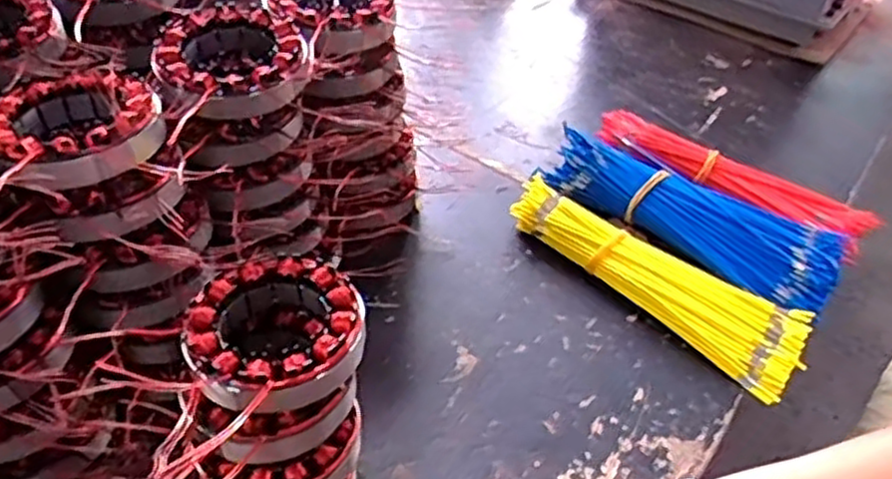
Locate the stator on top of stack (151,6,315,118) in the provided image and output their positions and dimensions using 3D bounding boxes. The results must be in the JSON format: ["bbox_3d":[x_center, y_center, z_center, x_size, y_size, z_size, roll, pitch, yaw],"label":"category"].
[{"bbox_3d":[-0.127,-0.107,0.440,0.088,0.027,0.084,-14,45,-22],"label":"stator on top of stack"}]

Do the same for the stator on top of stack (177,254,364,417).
[{"bbox_3d":[-0.088,0.045,0.370,0.087,0.025,0.089,-21,49,-28],"label":"stator on top of stack"}]

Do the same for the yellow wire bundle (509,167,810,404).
[{"bbox_3d":[0.160,0.026,0.566,0.244,0.036,0.076,36,49,29],"label":"yellow wire bundle"}]

